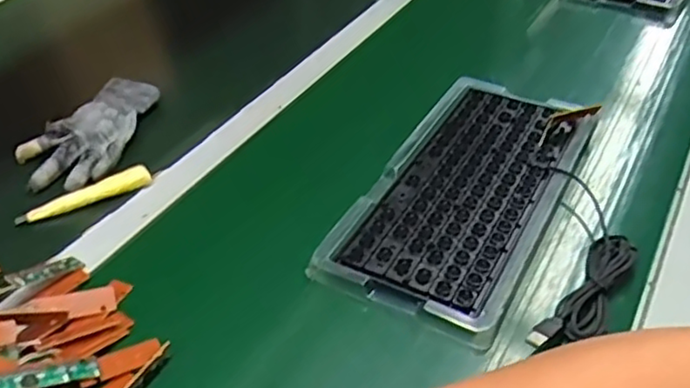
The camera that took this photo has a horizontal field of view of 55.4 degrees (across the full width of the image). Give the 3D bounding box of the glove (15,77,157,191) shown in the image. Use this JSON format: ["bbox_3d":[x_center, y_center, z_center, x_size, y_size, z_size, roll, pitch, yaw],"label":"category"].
[{"bbox_3d":[-0.271,-0.066,0.683,0.101,0.027,0.167,7,40,11],"label":"glove"}]

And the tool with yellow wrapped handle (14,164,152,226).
[{"bbox_3d":[-0.240,0.002,0.608,0.121,0.017,0.018,-23,44,-23],"label":"tool with yellow wrapped handle"}]

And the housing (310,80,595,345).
[{"bbox_3d":[0.113,-0.012,0.605,0.156,0.017,0.321,19,44,24],"label":"housing"}]

